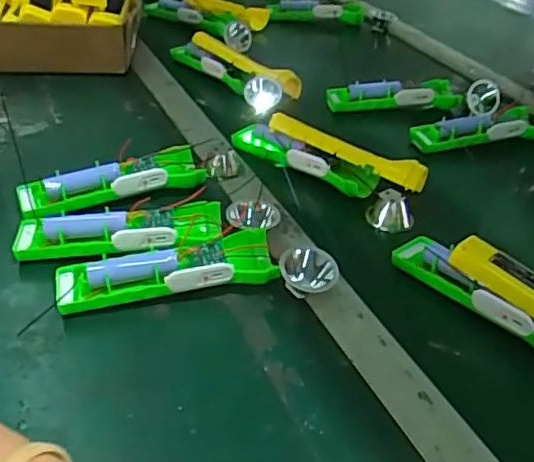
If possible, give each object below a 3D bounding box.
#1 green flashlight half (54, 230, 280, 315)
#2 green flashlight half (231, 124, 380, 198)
[{"bbox_3d":[-0.077,0.033,0.469,0.160,0.034,0.042,-5,36,-12],"label":"green flashlight half"},{"bbox_3d":[0.033,-0.074,0.632,0.162,0.035,0.029,26,41,27],"label":"green flashlight half"}]

